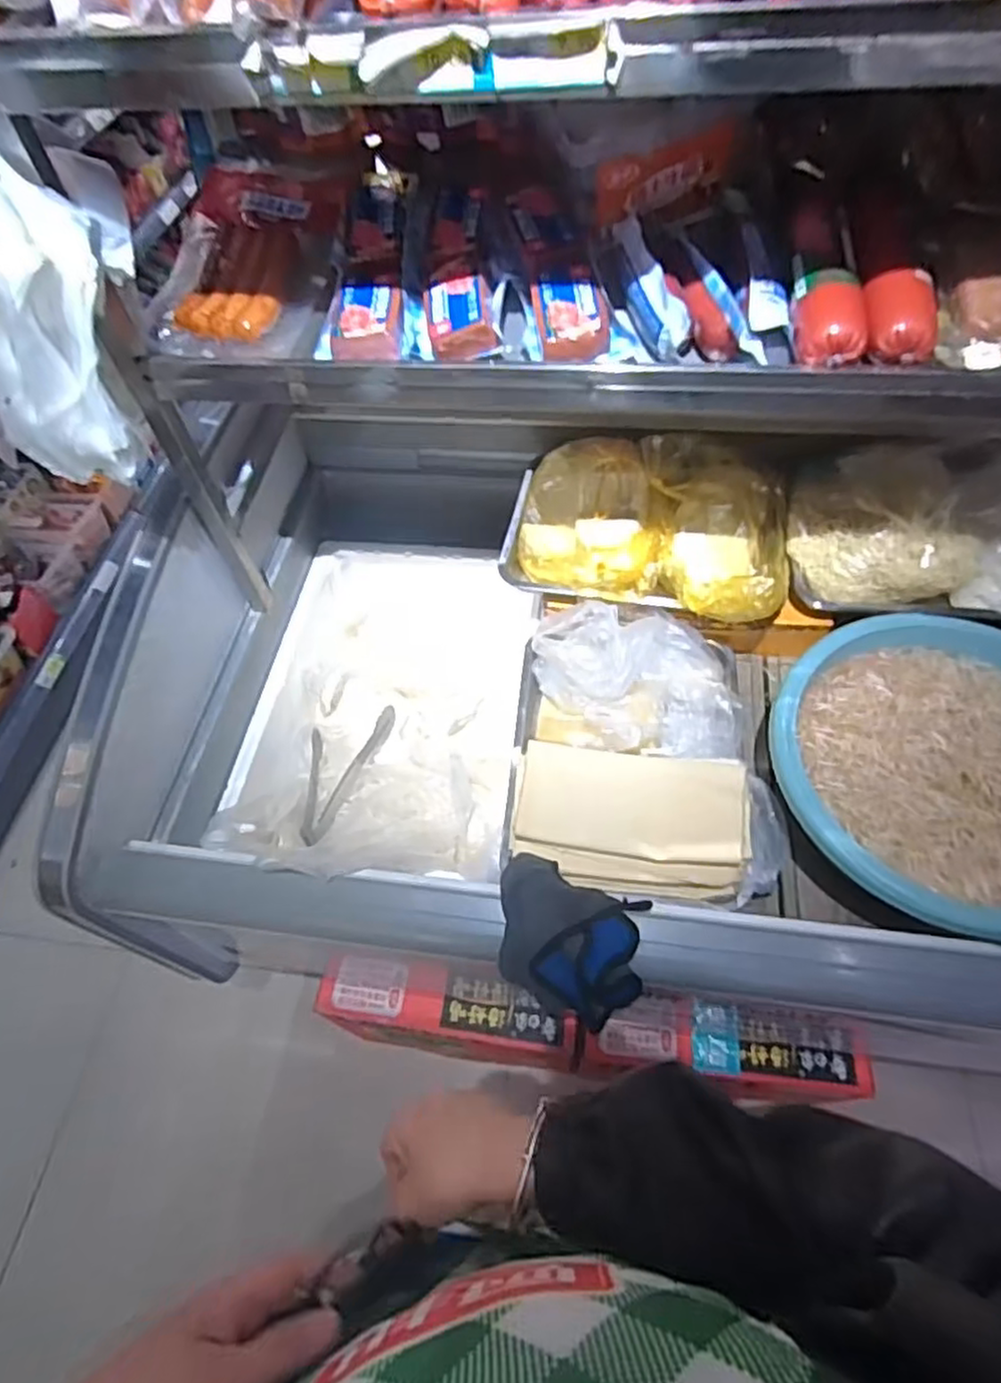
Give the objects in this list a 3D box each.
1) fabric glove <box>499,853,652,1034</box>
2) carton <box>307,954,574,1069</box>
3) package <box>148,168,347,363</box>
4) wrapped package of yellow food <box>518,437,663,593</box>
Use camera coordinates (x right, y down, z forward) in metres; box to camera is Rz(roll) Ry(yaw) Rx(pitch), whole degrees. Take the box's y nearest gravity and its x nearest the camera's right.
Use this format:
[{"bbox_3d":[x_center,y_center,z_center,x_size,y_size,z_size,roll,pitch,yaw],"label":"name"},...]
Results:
[{"bbox_3d":[0.065,0.244,0.694,0.156,0.054,0.125,15,59,14],"label":"fabric glove"},{"bbox_3d":[-0.082,0.497,1.088,0.397,0.142,0.116,5,57,8],"label":"carton"},{"bbox_3d":[-0.272,-0.478,0.780,0.203,0.039,0.311,6,69,5],"label":"package"},{"bbox_3d":[0.124,-0.238,0.973,0.207,0.106,0.224,3,57,7],"label":"wrapped package of yellow food"}]

